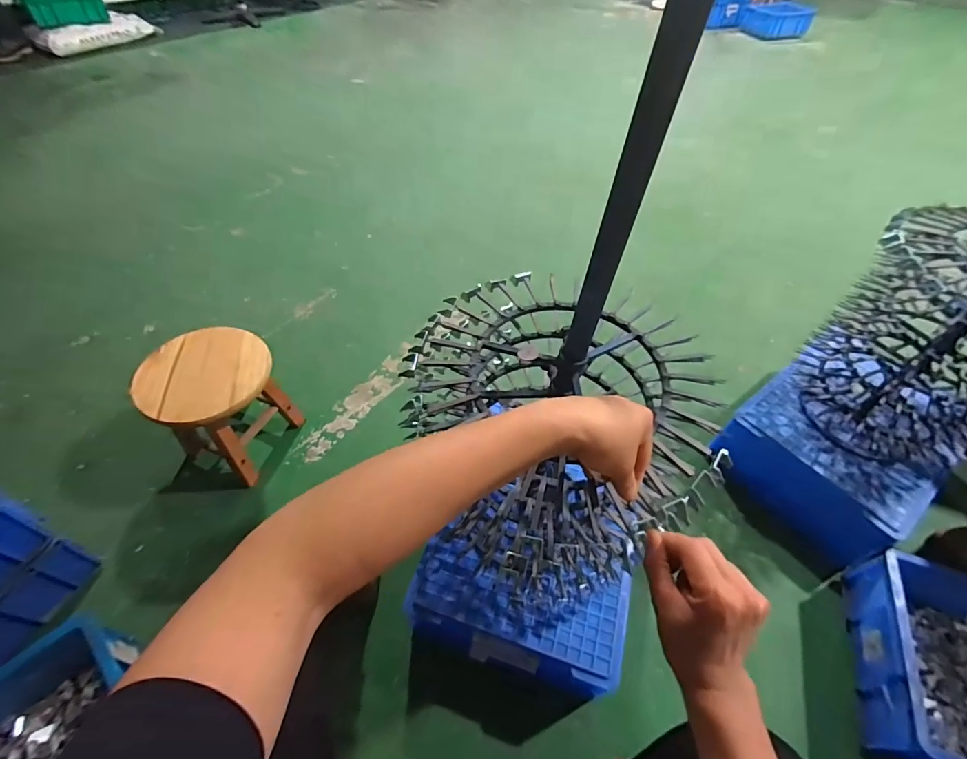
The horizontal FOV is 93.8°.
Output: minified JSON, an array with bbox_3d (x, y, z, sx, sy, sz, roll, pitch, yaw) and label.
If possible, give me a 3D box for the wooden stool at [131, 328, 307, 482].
[{"bbox_3d":[-0.575,0.061,1.014,0.220,0.276,0.228,1,51,-1],"label":"wooden stool"}]

